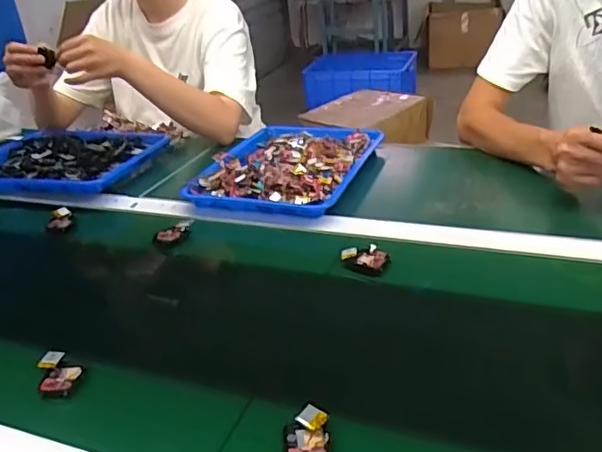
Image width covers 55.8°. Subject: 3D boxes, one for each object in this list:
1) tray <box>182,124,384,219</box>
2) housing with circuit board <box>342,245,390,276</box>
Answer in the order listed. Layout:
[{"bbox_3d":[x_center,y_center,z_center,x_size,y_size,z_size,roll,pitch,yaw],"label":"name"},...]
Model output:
[{"bbox_3d":[-0.015,-0.100,0.913,0.231,0.035,0.293,7,31,23],"label":"tray"},{"bbox_3d":[0.081,0.042,0.698,0.057,0.023,0.030,7,31,23],"label":"housing with circuit board"}]

